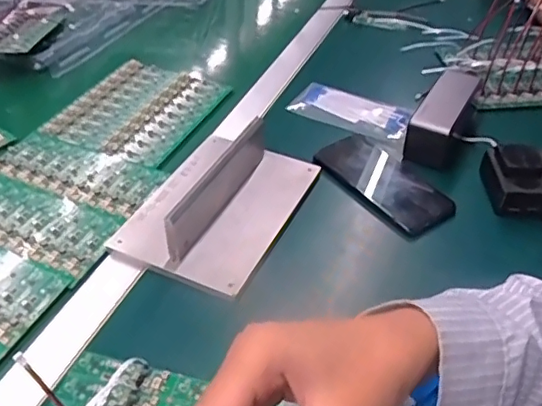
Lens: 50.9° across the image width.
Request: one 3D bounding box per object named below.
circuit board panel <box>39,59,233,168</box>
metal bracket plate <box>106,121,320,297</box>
[{"bbox_3d":[-0.164,-0.120,0.717,0.161,0.017,0.187,19,45,20],"label":"circuit board panel"},{"bbox_3d":[-0.054,-0.016,0.562,0.135,0.064,0.192,17,45,19],"label":"metal bracket plate"}]

